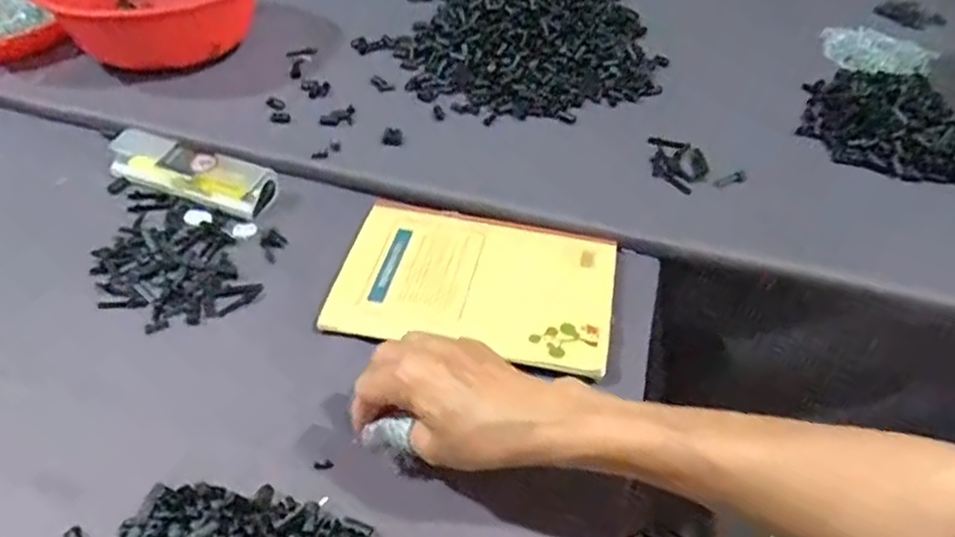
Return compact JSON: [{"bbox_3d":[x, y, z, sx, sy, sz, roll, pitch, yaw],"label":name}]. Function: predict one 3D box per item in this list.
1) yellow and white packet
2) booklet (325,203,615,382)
[{"bbox_3d":[-0.254,-0.090,0.599,0.157,0.030,0.047,17,46,15],"label":"yellow and white packet"},{"bbox_3d":[-0.001,0.007,0.524,0.208,0.017,0.146,11,44,9],"label":"booklet"}]

